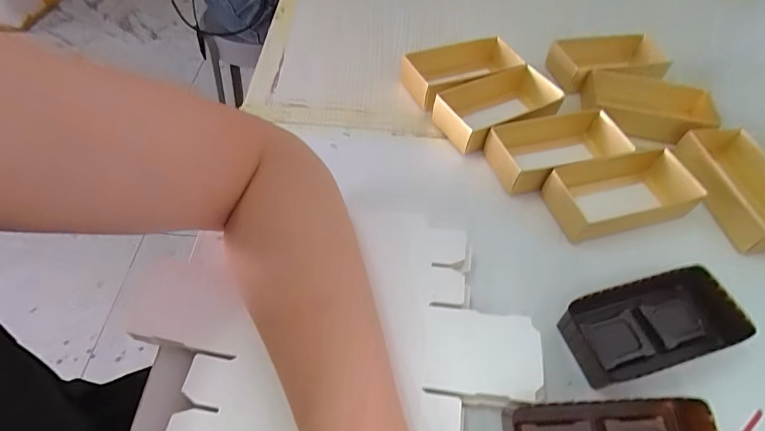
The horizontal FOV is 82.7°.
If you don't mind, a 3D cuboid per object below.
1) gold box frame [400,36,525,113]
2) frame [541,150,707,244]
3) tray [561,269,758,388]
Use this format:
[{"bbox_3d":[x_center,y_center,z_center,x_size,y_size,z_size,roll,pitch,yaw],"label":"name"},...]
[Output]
[{"bbox_3d":[0.087,-0.149,0.456,0.135,0.038,0.070,-19,56,-17],"label":"gold box frame"},{"bbox_3d":[0.199,-0.018,0.363,0.119,0.032,0.060,-13,55,-13],"label":"frame"},{"bbox_3d":[0.181,0.074,0.294,0.114,0.029,0.052,-11,54,-11],"label":"tray"}]

